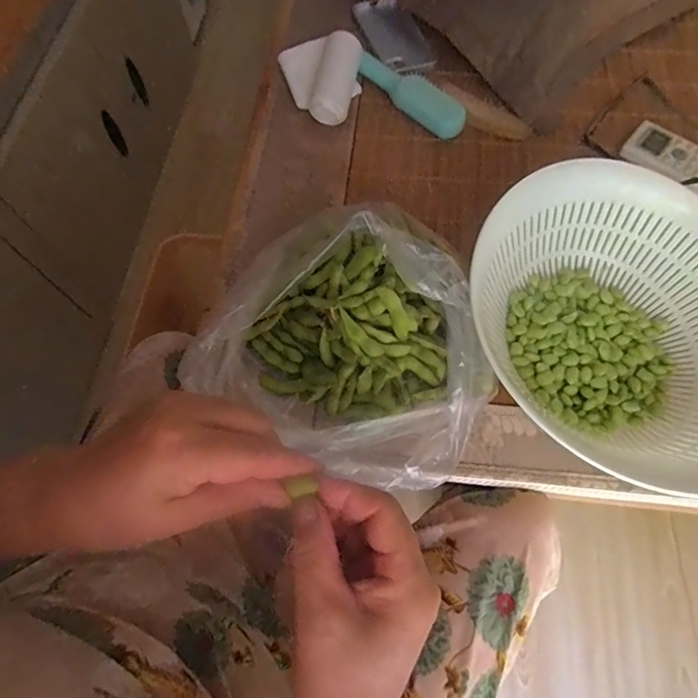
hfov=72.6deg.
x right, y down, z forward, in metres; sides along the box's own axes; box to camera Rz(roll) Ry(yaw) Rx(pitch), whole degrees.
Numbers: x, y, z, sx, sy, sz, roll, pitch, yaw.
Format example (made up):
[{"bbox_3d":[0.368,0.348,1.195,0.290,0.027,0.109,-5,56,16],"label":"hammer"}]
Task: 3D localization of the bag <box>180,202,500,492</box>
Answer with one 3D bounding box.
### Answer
[{"bbox_3d":[0.015,-0.017,0.416,0.238,0.091,0.230,30,70,14],"label":"bag"}]

